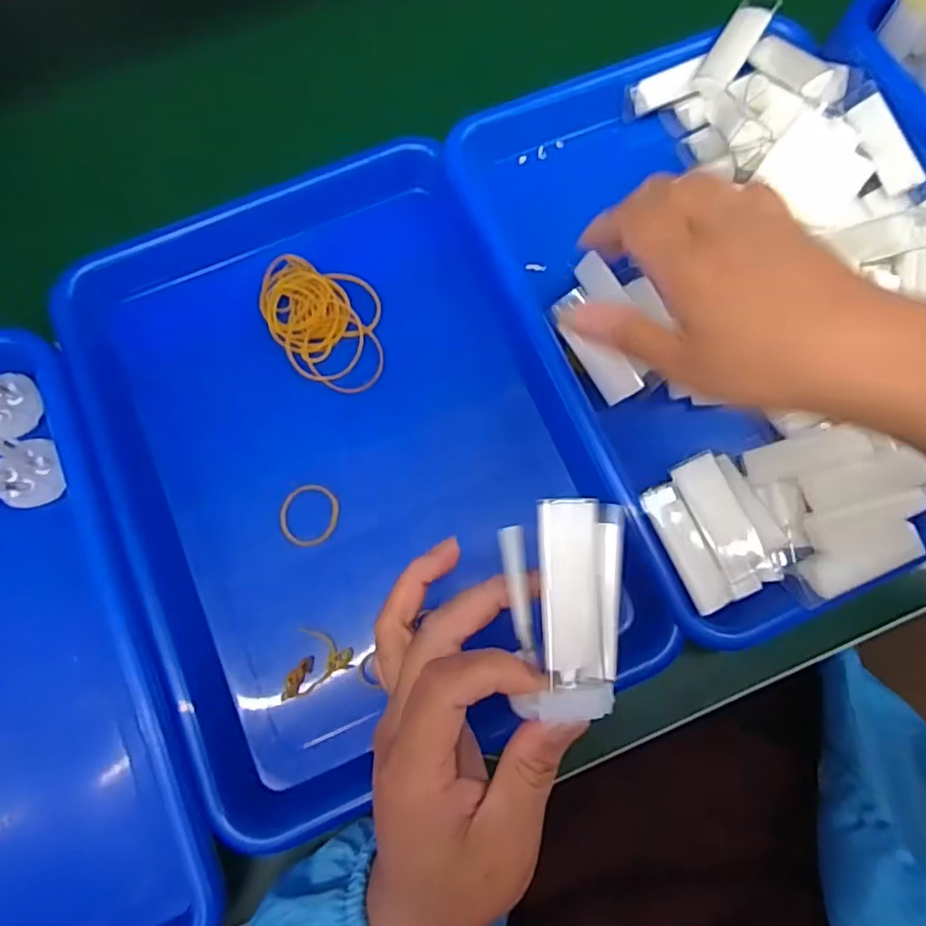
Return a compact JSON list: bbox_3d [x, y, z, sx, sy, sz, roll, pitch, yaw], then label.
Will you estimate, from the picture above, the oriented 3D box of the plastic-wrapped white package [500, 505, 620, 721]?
[{"bbox_3d":[0.035,0.050,0.217,0.039,0.025,0.072,11,80,-29],"label":"plastic-wrapped white package"}]

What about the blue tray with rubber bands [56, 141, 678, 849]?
[{"bbox_3d":[-0.065,-0.005,0.343,0.240,0.047,0.339,-24,77,-5],"label":"blue tray with rubber bands"}]

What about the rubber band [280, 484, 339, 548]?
[{"bbox_3d":[-0.085,0.029,0.335,0.032,0.004,0.034,-5,76,0],"label":"rubber band"}]

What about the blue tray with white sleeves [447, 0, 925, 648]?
[{"bbox_3d":[0.158,-0.095,0.345,0.245,0.061,0.330,-23,77,-4],"label":"blue tray with white sleeves"}]

